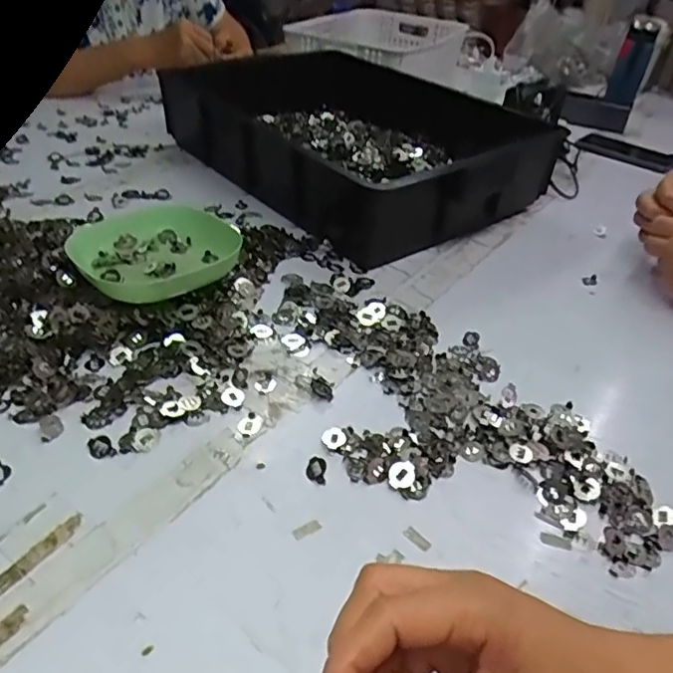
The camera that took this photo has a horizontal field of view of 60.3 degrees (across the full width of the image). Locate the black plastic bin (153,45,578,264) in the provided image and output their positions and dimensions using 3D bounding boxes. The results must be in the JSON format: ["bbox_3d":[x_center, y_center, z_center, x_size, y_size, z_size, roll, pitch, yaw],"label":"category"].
[{"bbox_3d":[0.039,-0.302,0.829,0.407,0.121,0.502,-25,46,-33],"label":"black plastic bin"}]

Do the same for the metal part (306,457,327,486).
[{"bbox_3d":[-0.014,0.094,0.409,0.014,0.005,0.022,3,37,-3],"label":"metal part"}]

